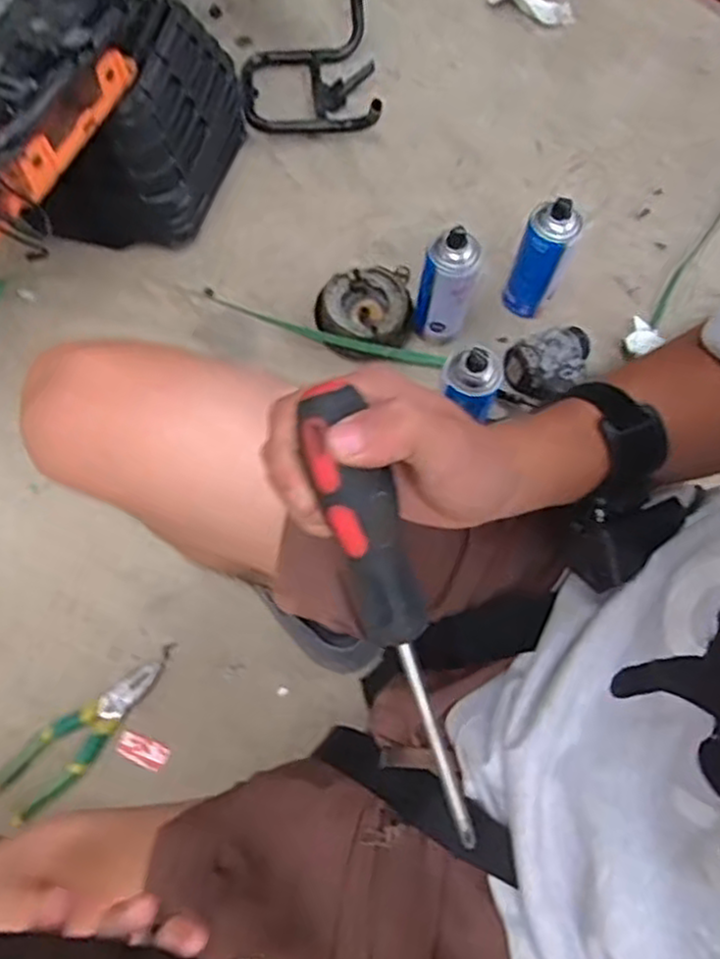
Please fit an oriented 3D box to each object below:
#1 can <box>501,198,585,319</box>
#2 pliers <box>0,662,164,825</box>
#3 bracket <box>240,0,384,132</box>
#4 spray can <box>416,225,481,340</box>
[{"bbox_3d":[0.231,-0.283,0.948,0.065,0.185,0.066,25,68,7],"label":"can"},{"bbox_3d":[-0.286,0.263,0.769,0.191,0.019,0.063,-39,74,-17],"label":"pliers"},{"bbox_3d":[-0.074,-0.647,1.094,0.203,0.142,0.308,0,67,-3],"label":"bracket"},{"bbox_3d":[0.103,-0.229,0.920,0.061,0.184,0.053,6,67,-1],"label":"spray can"}]

